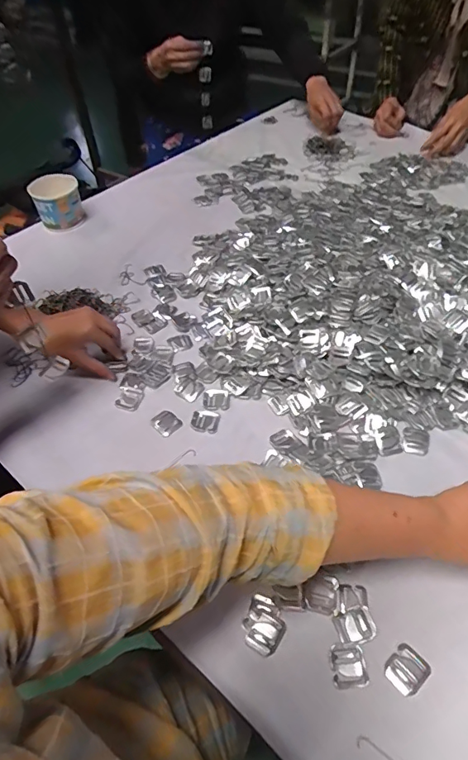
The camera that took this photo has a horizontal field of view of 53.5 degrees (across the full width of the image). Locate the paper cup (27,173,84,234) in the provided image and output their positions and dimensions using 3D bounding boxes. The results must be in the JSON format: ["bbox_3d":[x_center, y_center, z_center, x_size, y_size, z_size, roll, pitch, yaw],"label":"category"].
[{"bbox_3d":[-0.340,-0.344,0.894,0.090,0.073,0.087,-14,50,-10],"label":"paper cup"}]

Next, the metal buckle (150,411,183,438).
[{"bbox_3d":[-0.087,0.055,0.597,0.031,0.006,0.031,-31,55,-23],"label":"metal buckle"}]

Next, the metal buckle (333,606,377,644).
[{"bbox_3d":[0.114,0.231,0.436,0.035,0.006,0.028,-16,50,-11],"label":"metal buckle"}]

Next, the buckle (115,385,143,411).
[{"bbox_3d":[-0.141,0.025,0.625,0.032,0.004,0.036,8,50,9],"label":"buckle"}]

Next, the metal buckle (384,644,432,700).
[{"bbox_3d":[0.155,0.259,0.413,0.038,0.004,0.032,-34,56,-24],"label":"metal buckle"}]

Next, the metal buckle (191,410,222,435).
[{"bbox_3d":[-0.036,0.052,0.596,0.035,0.006,0.032,5,49,6],"label":"metal buckle"}]

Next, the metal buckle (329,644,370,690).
[{"bbox_3d":[0.102,0.255,0.414,0.031,0.004,0.033,-6,49,-3],"label":"metal buckle"}]

